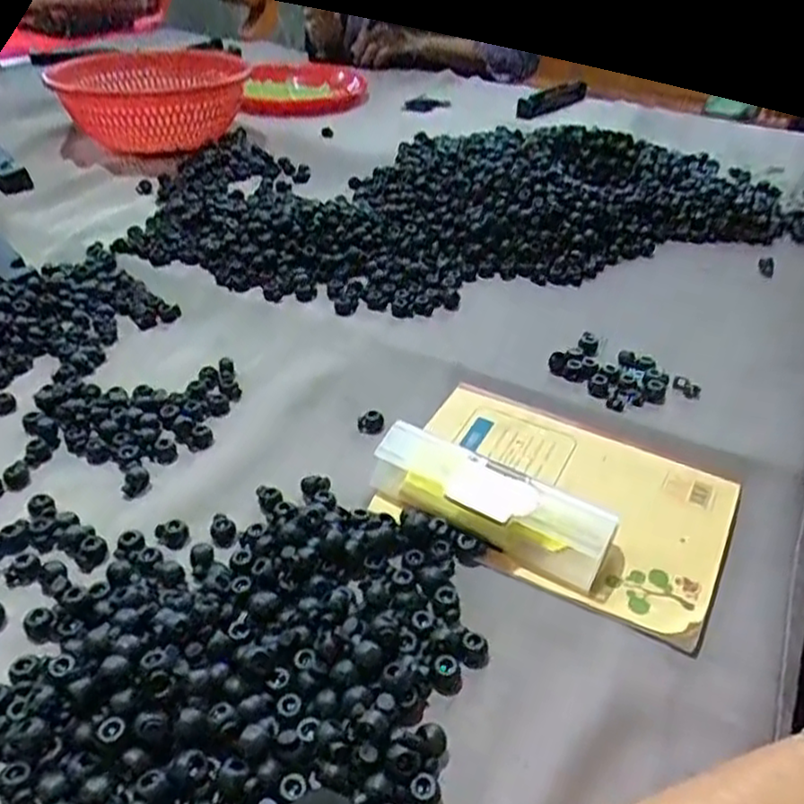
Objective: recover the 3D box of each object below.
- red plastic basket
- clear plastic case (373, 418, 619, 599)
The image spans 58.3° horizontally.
[{"bbox_3d":[-0.333,-0.409,0.976,0.249,0.097,0.218,-11,37,-13],"label":"red plastic basket"},{"bbox_3d":[0.053,0.059,0.444,0.153,0.037,0.046,21,42,27],"label":"clear plastic case"}]

